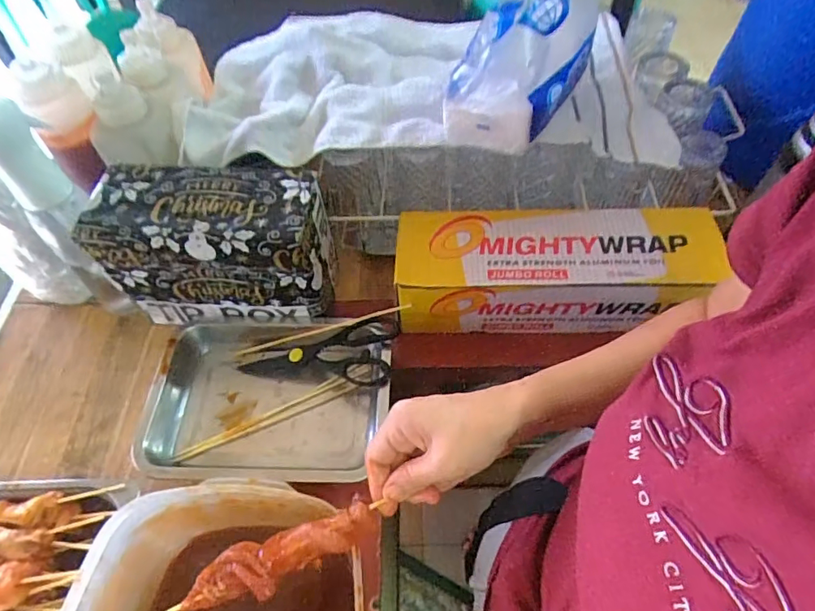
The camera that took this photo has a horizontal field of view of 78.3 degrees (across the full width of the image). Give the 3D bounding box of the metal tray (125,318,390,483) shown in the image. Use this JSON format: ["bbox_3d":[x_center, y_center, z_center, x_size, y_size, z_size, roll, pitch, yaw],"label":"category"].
[{"bbox_3d":[-0.155,0.103,0.561,0.264,0.044,0.183,0,56,2],"label":"metal tray"}]

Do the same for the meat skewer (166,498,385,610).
[{"bbox_3d":[-0.096,0.181,0.353,0.152,0.020,0.035,-20,58,-12],"label":"meat skewer"}]

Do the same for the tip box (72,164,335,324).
[{"bbox_3d":[-0.213,-0.067,0.580,0.237,0.150,0.112,-3,56,0],"label":"tip box"}]

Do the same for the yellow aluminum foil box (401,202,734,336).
[{"bbox_3d":[0.167,-0.045,0.599,0.348,0.105,0.111,-1,56,1],"label":"yellow aluminum foil box"}]

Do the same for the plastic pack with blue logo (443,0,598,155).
[{"bbox_3d":[0.130,-0.269,0.546,0.100,0.125,0.202,25,60,18],"label":"plastic pack with blue logo"}]

